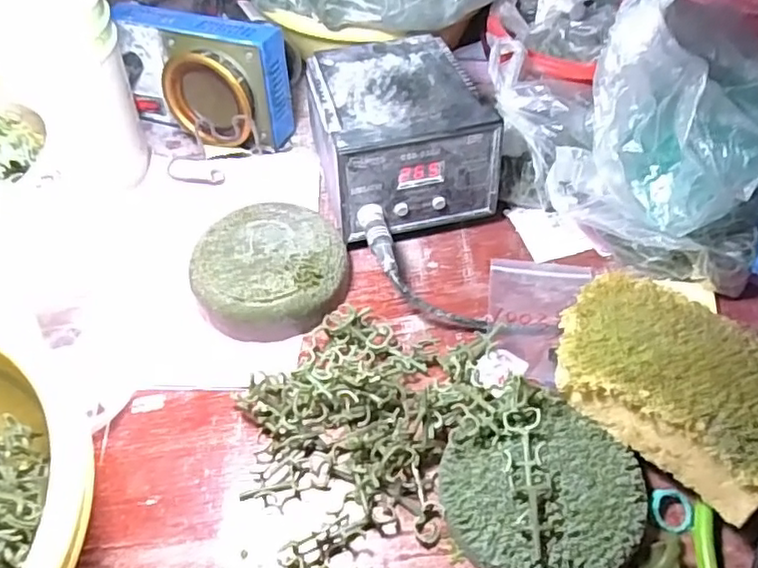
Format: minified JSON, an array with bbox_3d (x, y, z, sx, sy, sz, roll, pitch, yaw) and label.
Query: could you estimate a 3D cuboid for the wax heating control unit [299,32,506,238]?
[{"bbox_3d":[0.011,-0.111,0.477,0.119,0.094,0.140,-13,51,-9],"label":"wax heating control unit"}]

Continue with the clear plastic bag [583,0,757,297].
[{"bbox_3d":[0.204,-0.116,0.397,0.126,0.187,0.132,19,53,17],"label":"clear plastic bag"}]

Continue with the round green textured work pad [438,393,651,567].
[{"bbox_3d":[0.090,0.115,0.332,0.100,0.030,0.093,-1,50,1],"label":"round green textured work pad"}]

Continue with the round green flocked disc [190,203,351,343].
[{"bbox_3d":[-0.073,-0.008,0.430,0.100,0.038,0.091,-1,50,1],"label":"round green flocked disc"}]

